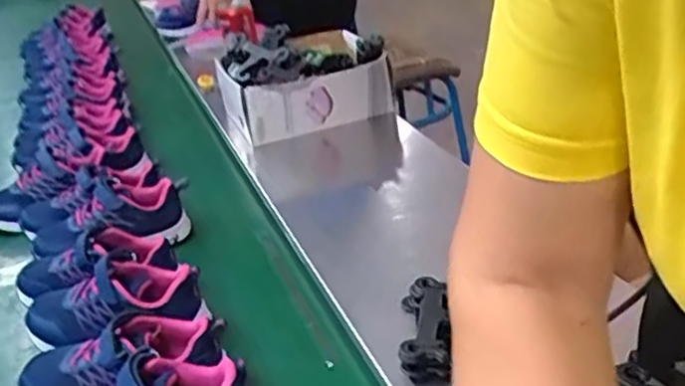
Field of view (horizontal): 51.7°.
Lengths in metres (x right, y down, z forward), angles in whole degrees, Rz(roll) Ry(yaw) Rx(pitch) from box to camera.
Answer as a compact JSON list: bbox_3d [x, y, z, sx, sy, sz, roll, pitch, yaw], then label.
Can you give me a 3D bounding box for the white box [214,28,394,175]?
[{"bbox_3d":[-0.067,-0.158,1.074,0.233,0.113,0.198,-15,26,-20],"label":"white box"}]

